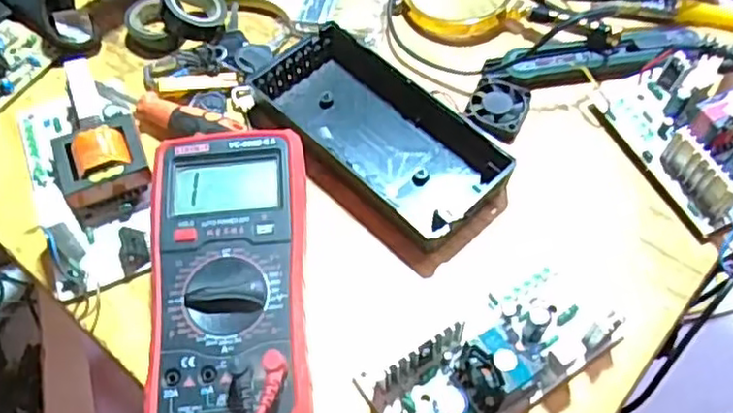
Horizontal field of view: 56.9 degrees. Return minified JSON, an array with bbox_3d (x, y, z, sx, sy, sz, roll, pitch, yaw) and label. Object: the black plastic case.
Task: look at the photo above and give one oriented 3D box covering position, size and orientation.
[{"bbox_3d":[0.007,-0.052,0.466,0.177,0.027,0.086,38,67,22],"label":"black plastic case"}]

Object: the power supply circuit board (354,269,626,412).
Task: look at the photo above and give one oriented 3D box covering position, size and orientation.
[{"bbox_3d":[0.071,0.081,0.375,0.141,0.045,0.067,-29,62,-15],"label":"power supply circuit board"}]

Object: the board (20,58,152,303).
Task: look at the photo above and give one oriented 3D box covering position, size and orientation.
[{"bbox_3d":[-0.185,-0.024,0.449,0.077,0.039,0.163,-22,61,-11],"label":"board"}]

